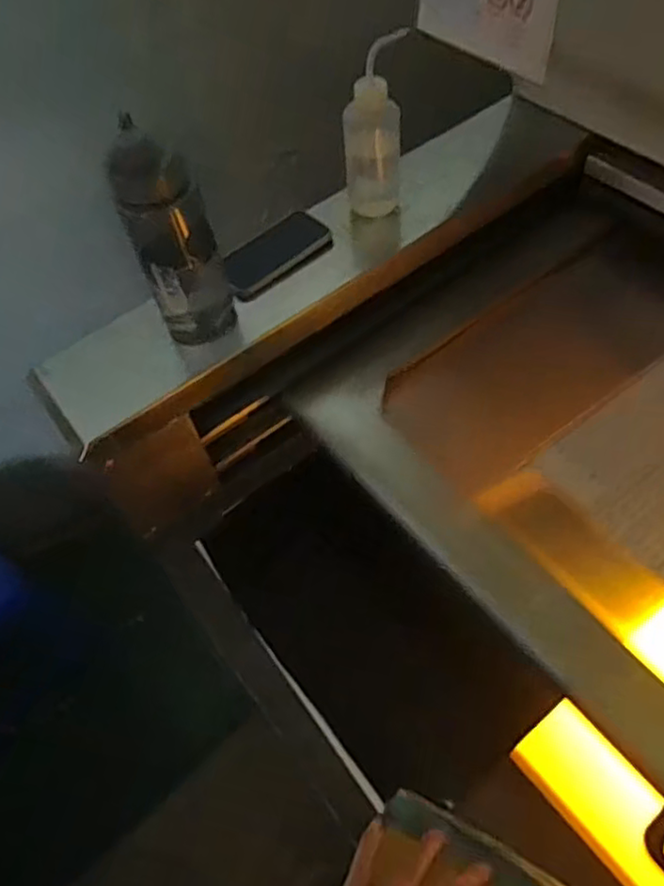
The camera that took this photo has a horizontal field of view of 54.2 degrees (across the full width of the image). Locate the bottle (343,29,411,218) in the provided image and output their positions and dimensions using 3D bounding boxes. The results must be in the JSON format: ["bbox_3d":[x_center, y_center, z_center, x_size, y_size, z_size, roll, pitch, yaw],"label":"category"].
[{"bbox_3d":[0.055,-0.406,0.851,0.087,0.205,0.073,-5,56,1],"label":"bottle"}]

